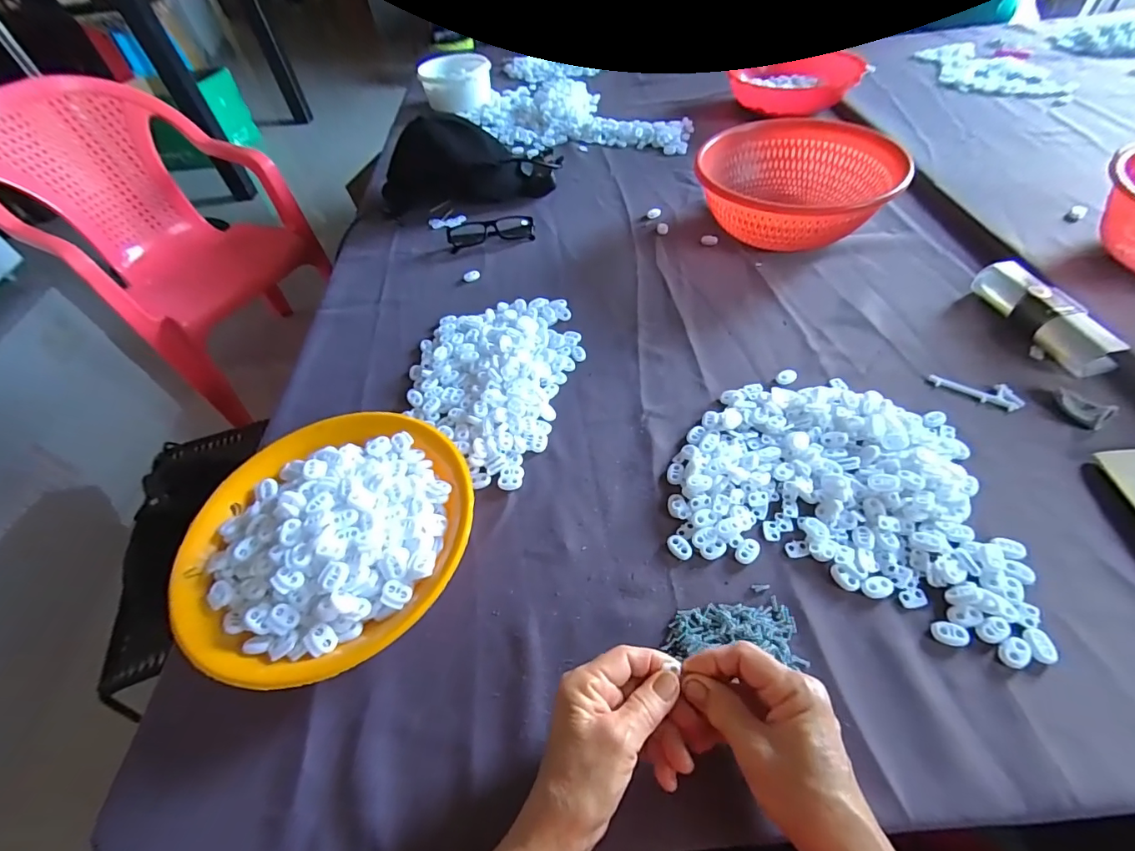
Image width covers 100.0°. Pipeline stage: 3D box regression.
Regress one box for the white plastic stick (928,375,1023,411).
[{"bbox_3d":[0.408,-0.037,0.476,0.078,0.005,0.026,28,59,25],"label":"white plastic stick"}]

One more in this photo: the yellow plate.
[{"bbox_3d":[-0.201,0.085,0.409,0.232,0.054,0.235,-3,51,4],"label":"yellow plate"}]

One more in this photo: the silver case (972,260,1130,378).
[{"bbox_3d":[0.512,-0.120,0.514,0.048,0.037,0.161,-12,51,-4],"label":"silver case"}]

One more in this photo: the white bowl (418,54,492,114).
[{"bbox_3d":[-0.261,-0.808,1.128,0.167,0.074,0.163,-10,51,-2],"label":"white bowl"}]

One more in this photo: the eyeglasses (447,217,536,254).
[{"bbox_3d":[-0.114,-0.292,0.723,0.130,0.030,0.031,-14,51,-6],"label":"eyeglasses"}]

